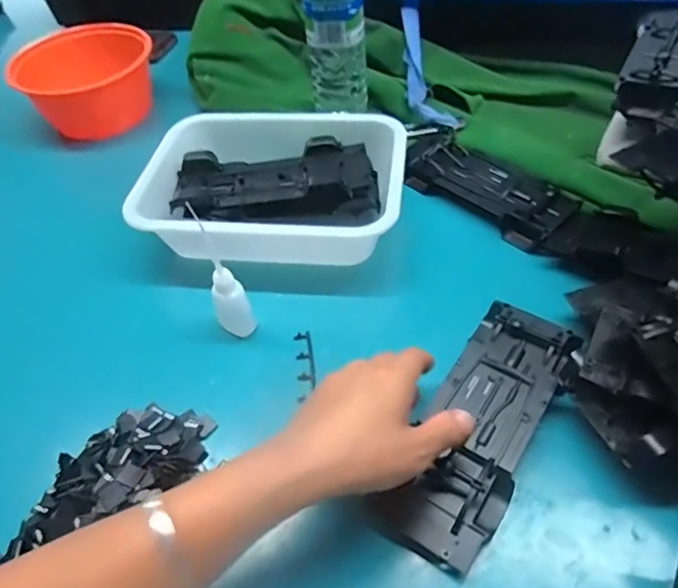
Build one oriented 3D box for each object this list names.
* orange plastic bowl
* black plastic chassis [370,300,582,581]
[{"bbox_3d":[-0.332,-0.279,0.699,0.169,0.089,0.150,-36,56,-23],"label":"orange plastic bowl"},{"bbox_3d":[0.100,0.084,0.362,0.071,0.029,0.194,23,59,23],"label":"black plastic chassis"}]

